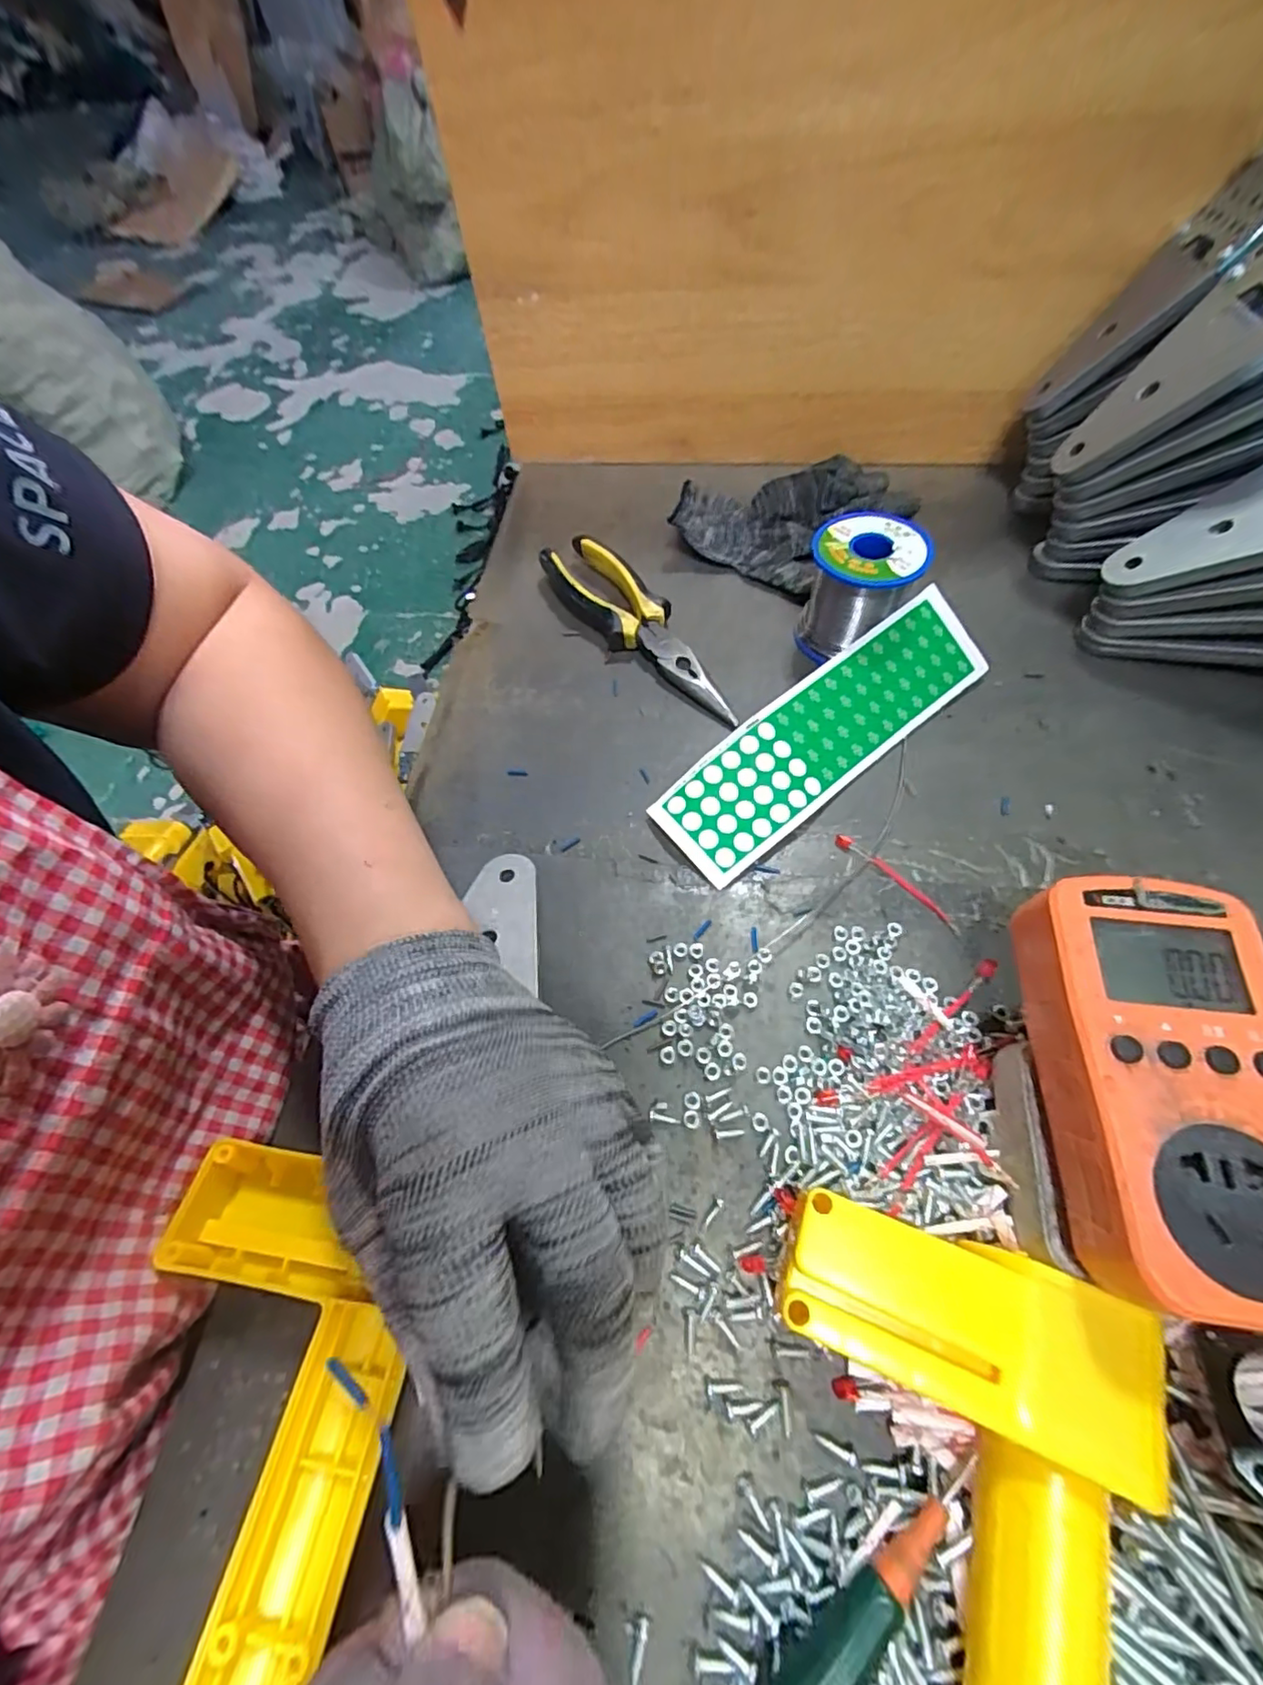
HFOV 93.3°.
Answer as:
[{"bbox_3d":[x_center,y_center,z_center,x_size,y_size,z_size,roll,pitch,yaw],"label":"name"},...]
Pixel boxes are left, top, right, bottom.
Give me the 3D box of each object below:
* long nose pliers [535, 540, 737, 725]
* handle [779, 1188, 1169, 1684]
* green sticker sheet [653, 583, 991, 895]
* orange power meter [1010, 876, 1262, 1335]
[{"bbox_3d":[0.003,-0.144,0.393,0.046,0.020,0.190,-32,62,-14],"label":"long nose pliers"},{"bbox_3d":[0.087,0.196,0.178,0.110,0.040,0.146,19,62,15],"label":"handle"},{"bbox_3d":[0.114,-0.065,0.340,0.225,0.015,0.059,-37,84,-15],"label":"green sticker sheet"},{"bbox_3d":[0.172,0.076,0.193,0.068,0.032,0.125,2,60,6],"label":"orange power meter"}]

